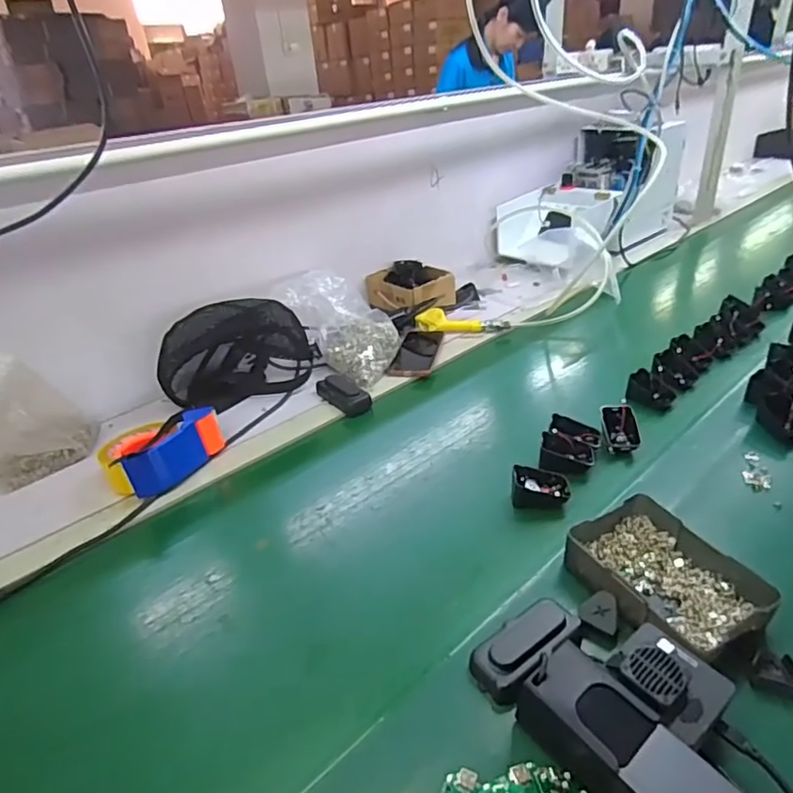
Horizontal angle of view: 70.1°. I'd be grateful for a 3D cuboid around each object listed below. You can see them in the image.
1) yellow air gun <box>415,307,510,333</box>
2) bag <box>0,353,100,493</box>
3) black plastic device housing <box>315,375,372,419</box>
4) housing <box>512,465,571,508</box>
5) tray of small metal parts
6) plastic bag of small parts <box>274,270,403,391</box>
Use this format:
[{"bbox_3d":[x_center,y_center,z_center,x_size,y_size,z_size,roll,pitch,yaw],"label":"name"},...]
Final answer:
[{"bbox_3d":[0.127,-0.145,1.103,0.181,0.044,0.043,0,30,8],"label":"yellow air gun"},{"bbox_3d":[-0.500,0.031,0.769,0.152,0.159,0.051,-29,38,-35],"label":"bag"},{"bbox_3d":[-0.089,-0.005,0.909,0.051,0.034,0.101,-28,37,-34],"label":"black plastic device housing"},{"bbox_3d":[0.175,0.109,0.683,0.066,0.036,0.037,-2,30,6],"label":"housing"},{"bbox_3d":[0.258,0.176,0.546,0.132,0.048,0.172,-20,33,-25],"label":"tray of small metal parts"},{"bbox_3d":[-0.092,-0.122,0.989,0.187,0.152,0.159,18,37,34],"label":"plastic bag of small parts"}]

